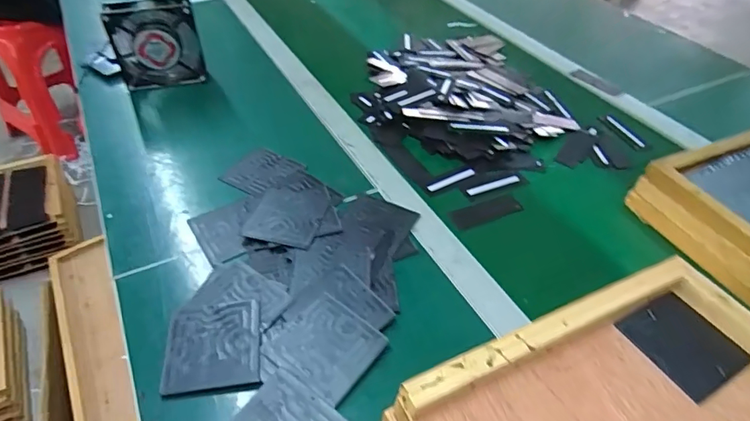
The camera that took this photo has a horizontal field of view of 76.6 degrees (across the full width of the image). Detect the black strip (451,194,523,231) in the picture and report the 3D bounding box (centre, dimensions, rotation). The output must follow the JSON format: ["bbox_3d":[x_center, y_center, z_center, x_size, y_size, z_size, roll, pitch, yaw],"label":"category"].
[{"bbox_3d":[0.134,0.002,0.574,0.085,0.004,0.031,-16,50,-9],"label":"black strip"}]

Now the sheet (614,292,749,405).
[{"bbox_3d":[0.257,0.110,0.394,0.077,0.004,0.076,-21,54,-21],"label":"sheet"}]

